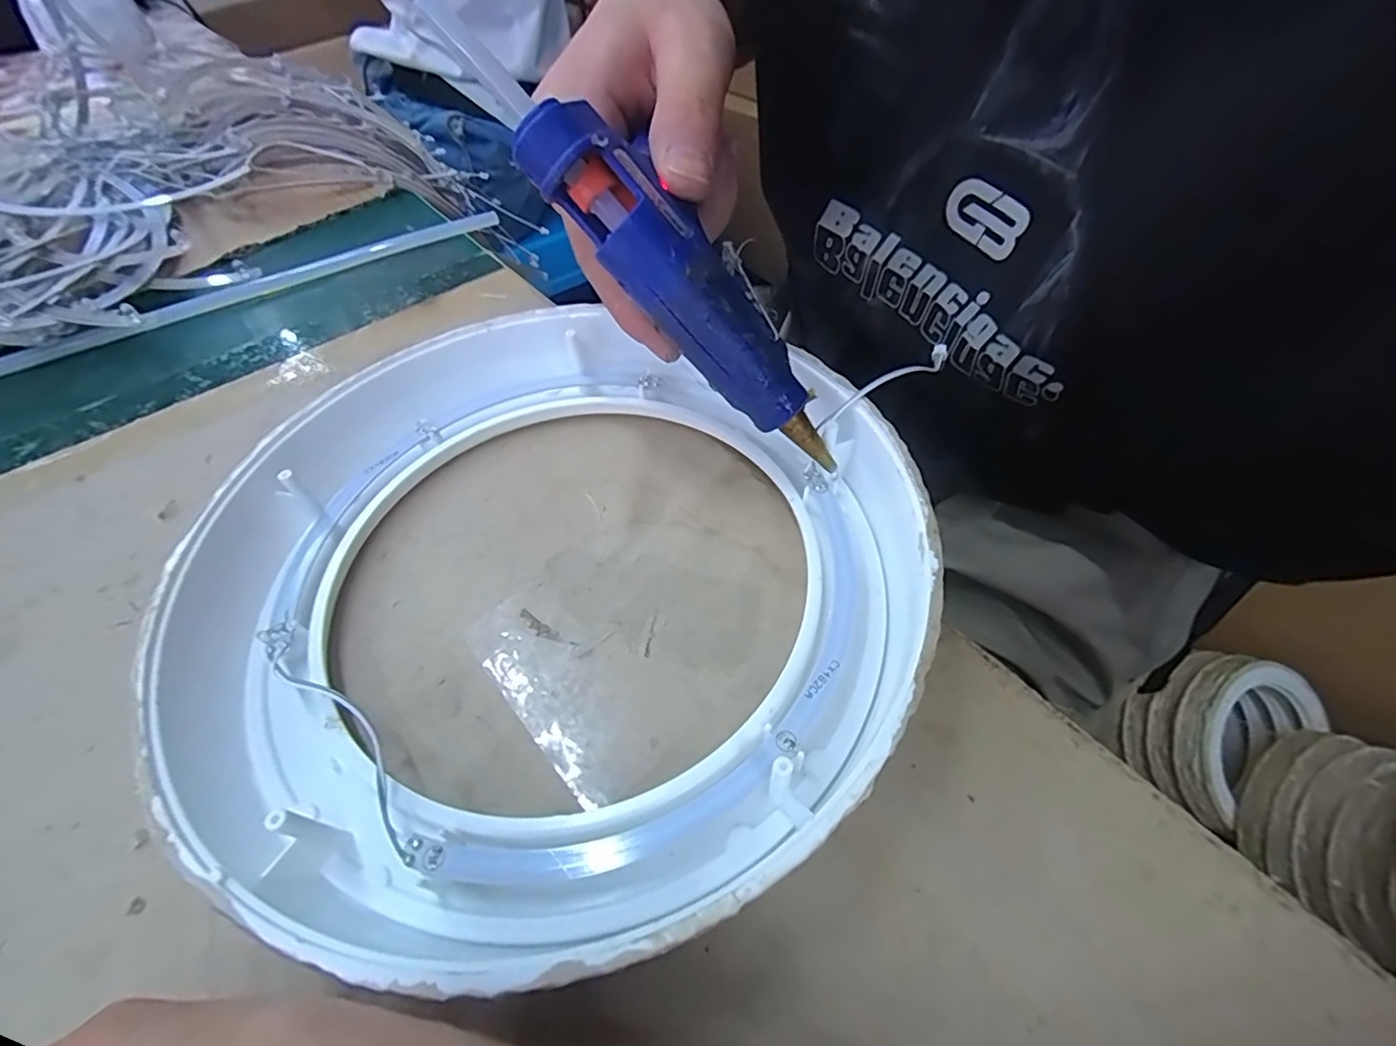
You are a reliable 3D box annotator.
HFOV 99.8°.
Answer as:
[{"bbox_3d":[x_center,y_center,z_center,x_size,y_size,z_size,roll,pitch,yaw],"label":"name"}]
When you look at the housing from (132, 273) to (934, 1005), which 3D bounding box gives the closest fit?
[{"bbox_3d":[-0.044,0.010,0.184,0.212,0.035,0.205,-2,52,2],"label":"housing"}]

